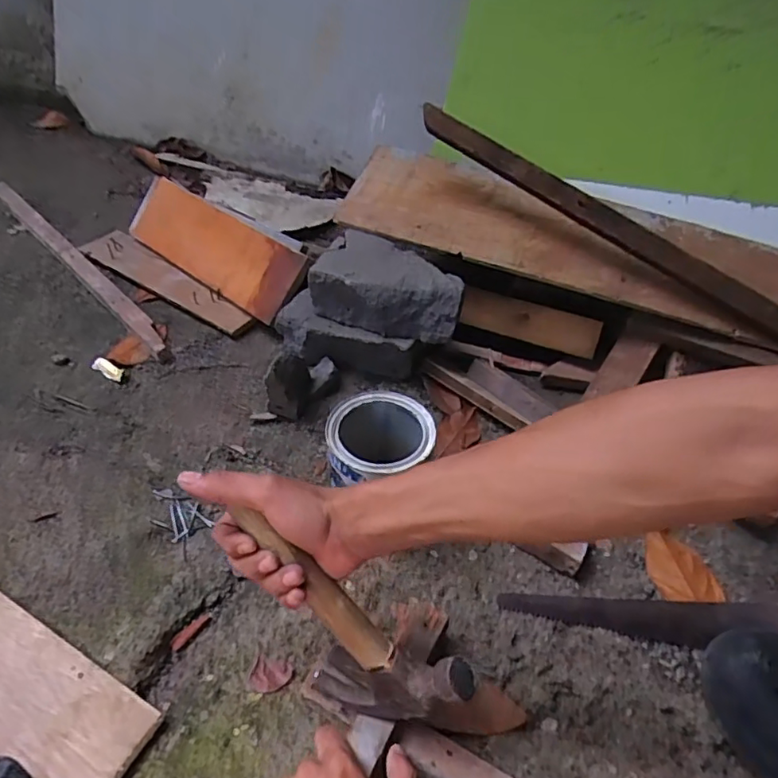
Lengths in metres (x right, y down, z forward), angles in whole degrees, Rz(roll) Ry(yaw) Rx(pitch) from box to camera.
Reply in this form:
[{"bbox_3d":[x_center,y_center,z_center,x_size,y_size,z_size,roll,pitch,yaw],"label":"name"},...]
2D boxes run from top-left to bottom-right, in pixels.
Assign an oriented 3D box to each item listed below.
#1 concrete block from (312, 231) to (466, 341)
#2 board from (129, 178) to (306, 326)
[{"bbox_3d":[0.007,-0.137,0.775,0.194,0.072,0.118,18,46,10],"label":"concrete block"},{"bbox_3d":[-0.281,-0.229,0.907,0.365,0.120,0.018,30,11,24],"label":"board"}]

